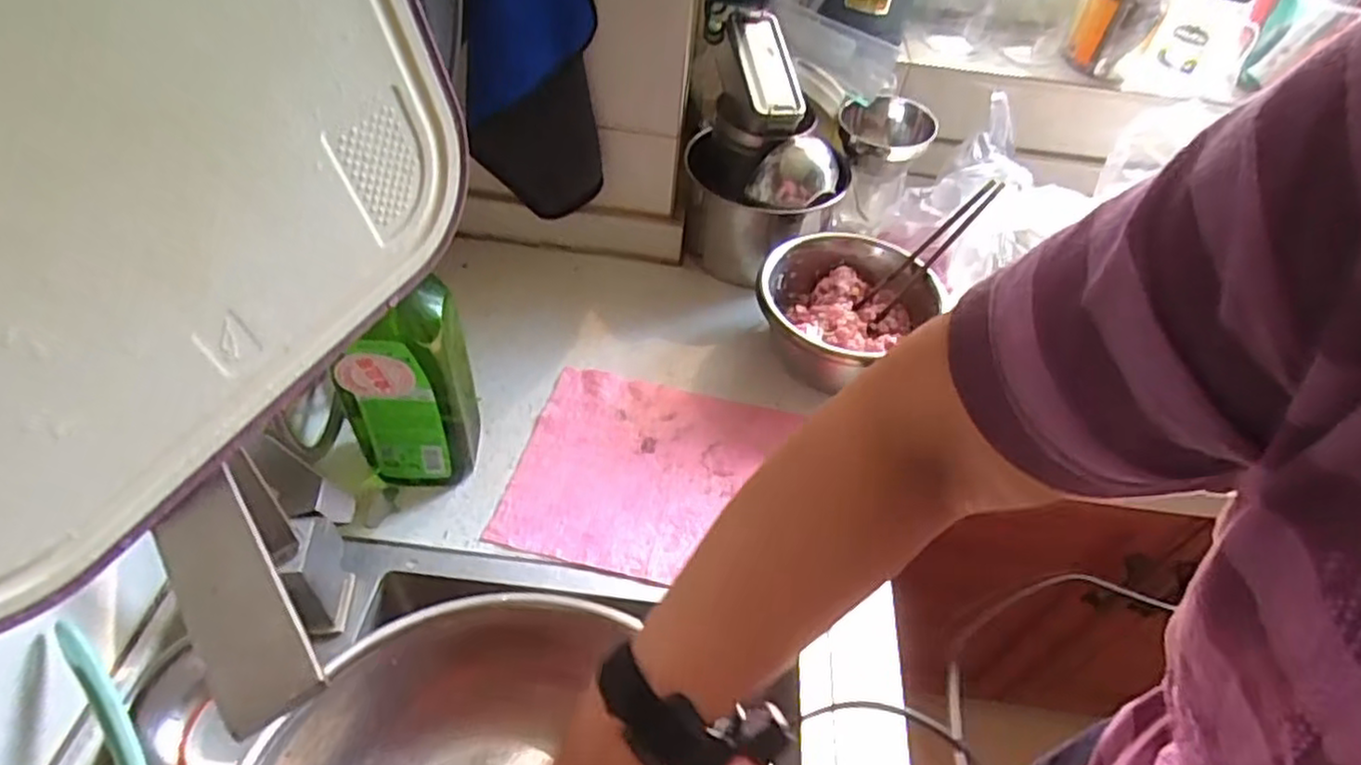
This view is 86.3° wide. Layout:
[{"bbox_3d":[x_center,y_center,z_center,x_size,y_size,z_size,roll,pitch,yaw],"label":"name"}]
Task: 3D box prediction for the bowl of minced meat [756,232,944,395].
[{"bbox_3d":[0.162,-0.070,0.786,0.151,0.107,0.186,34,52,23],"label":"bowl of minced meat"}]

